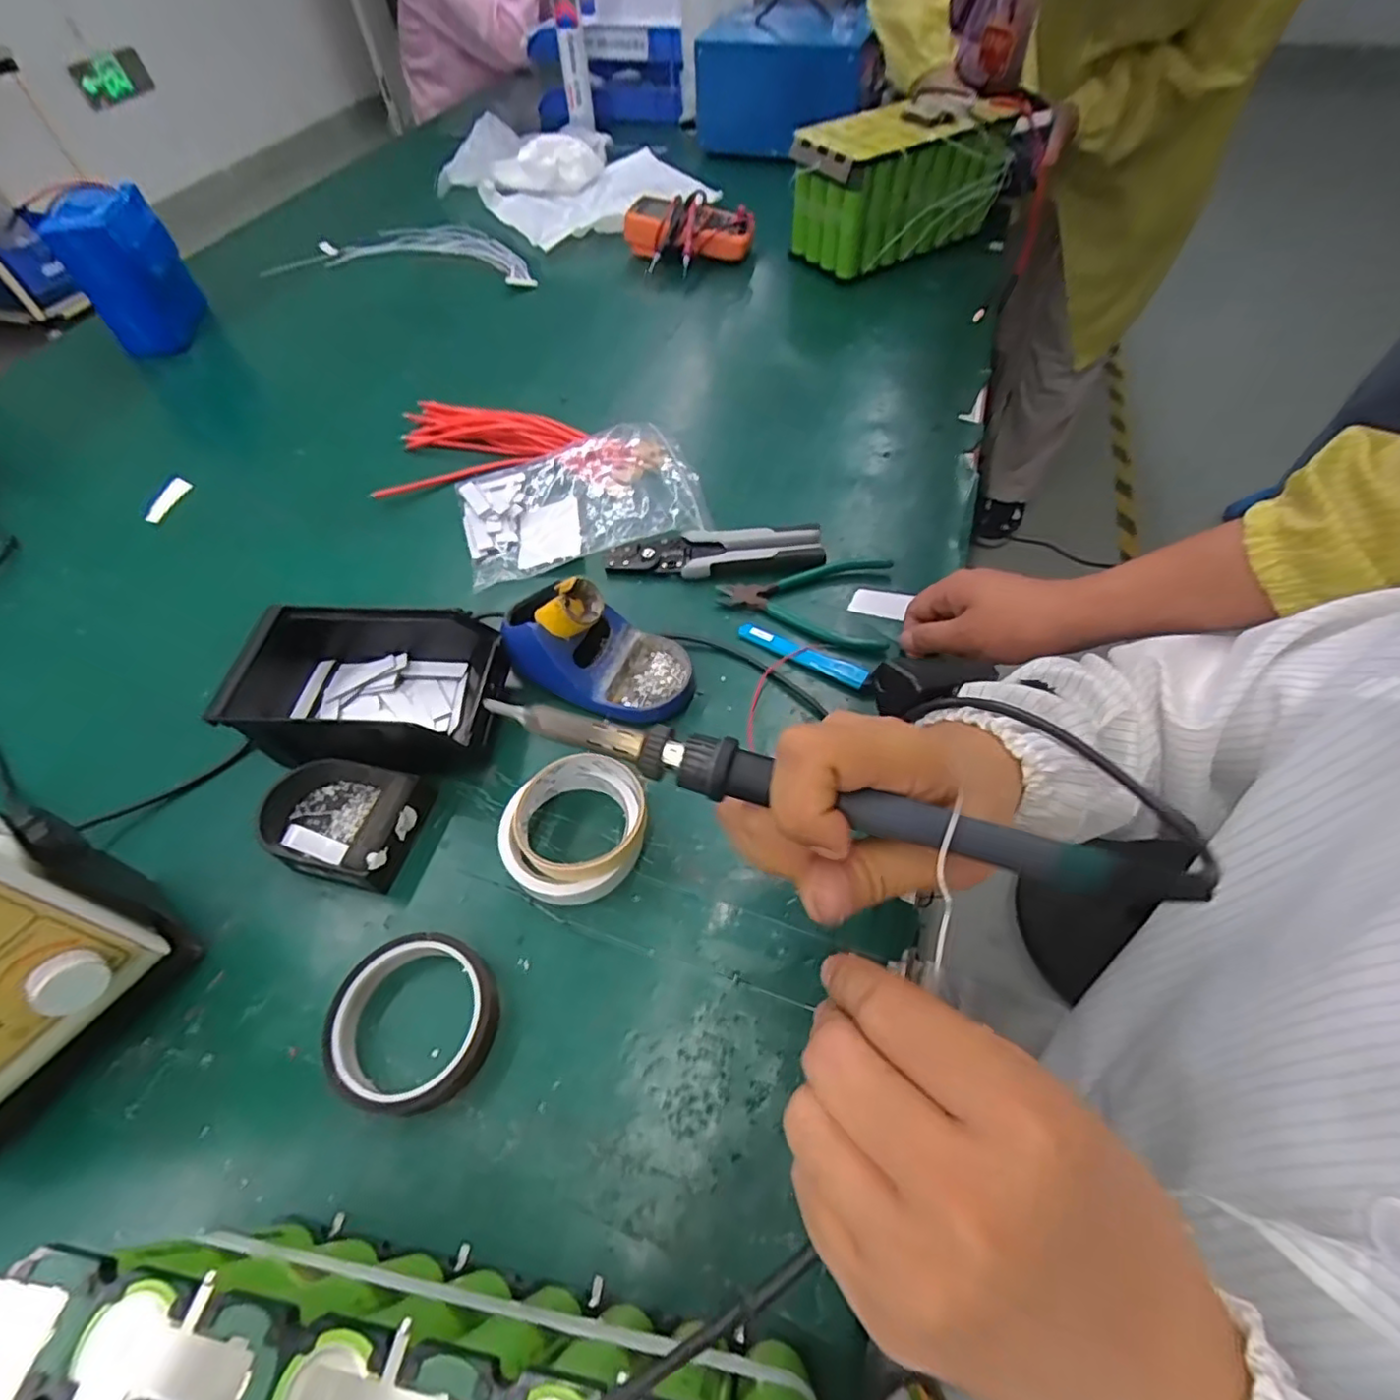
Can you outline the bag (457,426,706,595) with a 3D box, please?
[{"bbox_3d":[-0.120,-0.201,0.631,0.225,0.033,0.163,-16,56,-8],"label":"bag"}]

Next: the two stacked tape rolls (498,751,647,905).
[{"bbox_3d":[-0.081,0.086,0.430,0.091,0.037,0.097,-1,55,2],"label":"two stacked tape rolls"}]

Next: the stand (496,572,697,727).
[{"bbox_3d":[-0.080,-0.044,0.489,0.151,0.082,0.079,12,57,10],"label":"stand"}]

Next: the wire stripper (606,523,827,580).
[{"bbox_3d":[0.014,-0.135,0.589,0.191,0.021,0.053,1,56,3],"label":"wire stripper"}]

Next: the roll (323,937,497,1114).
[{"bbox_3d":[-0.166,0.185,0.374,0.089,0.026,0.090,-1,55,2],"label":"roll"}]

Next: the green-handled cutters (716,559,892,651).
[{"bbox_3d":[0.089,-0.091,0.557,0.143,0.013,0.108,8,56,8],"label":"green-handled cutters"}]

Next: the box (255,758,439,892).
[{"bbox_3d":[-0.253,0.077,0.444,0.115,0.034,0.081,10,56,9],"label":"box"}]

